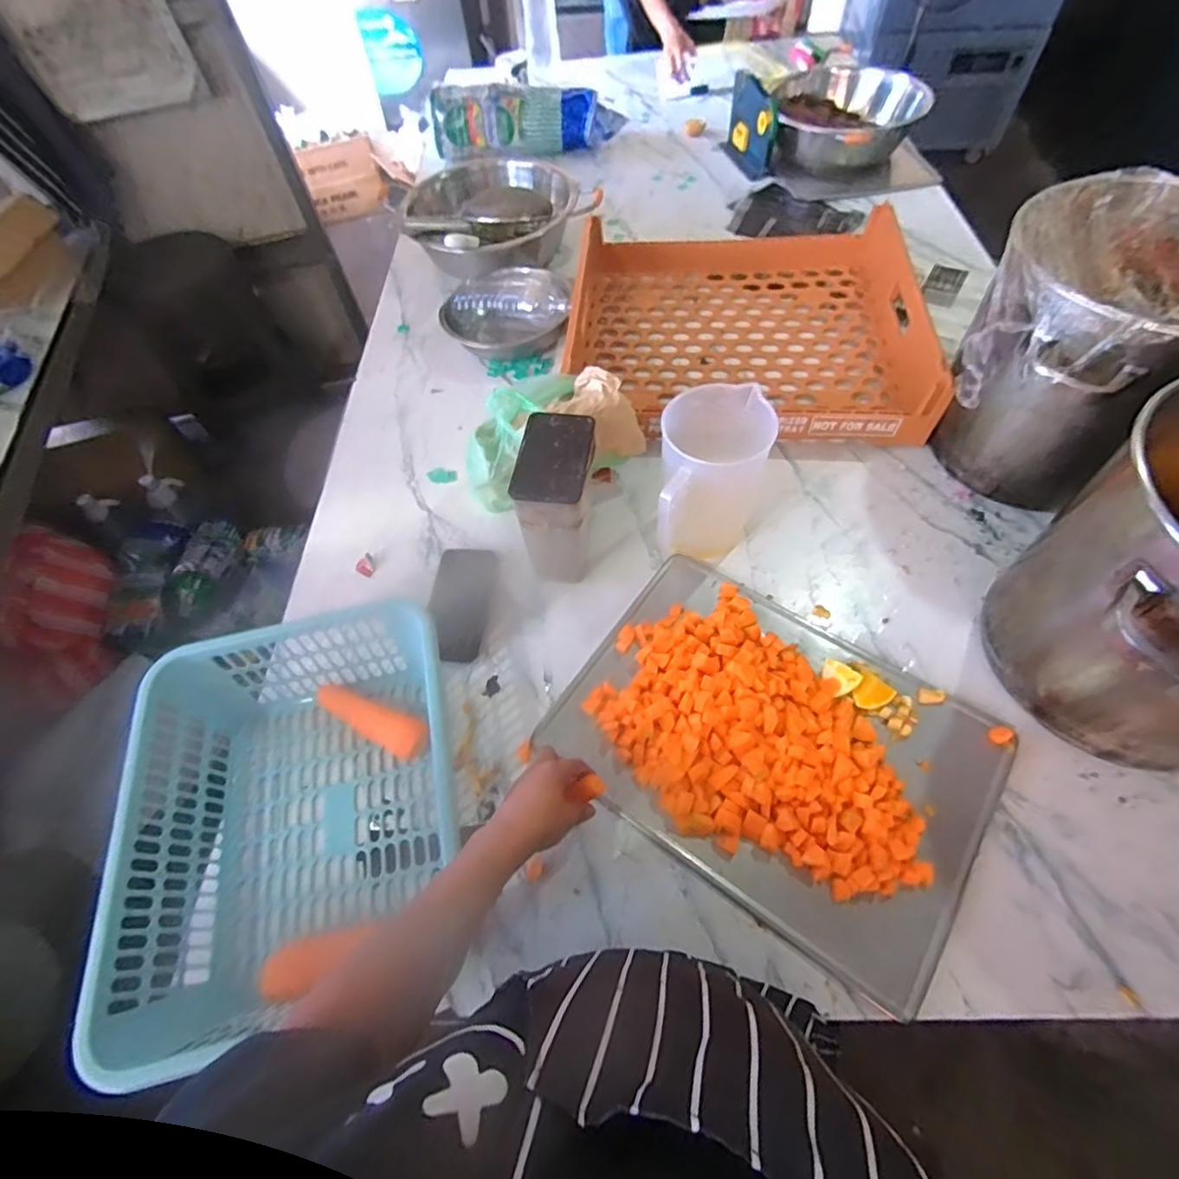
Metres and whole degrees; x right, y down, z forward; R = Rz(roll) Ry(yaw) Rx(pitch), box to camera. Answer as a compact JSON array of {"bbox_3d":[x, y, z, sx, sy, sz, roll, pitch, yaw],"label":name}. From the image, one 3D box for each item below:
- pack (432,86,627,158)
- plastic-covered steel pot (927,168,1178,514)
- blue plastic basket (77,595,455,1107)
[{"bbox_3d":[-0.157,-1.152,1.408,0.461,0.117,0.094,2,59,5],"label":"pack"},{"bbox_3d":[0.625,-0.291,0.719,0.277,0.271,0.306,27,64,19],"label":"plastic-covered steel pot"},{"bbox_3d":[-0.285,0.223,0.599,0.307,0.136,0.376,-14,59,-4],"label":"blue plastic basket"}]

